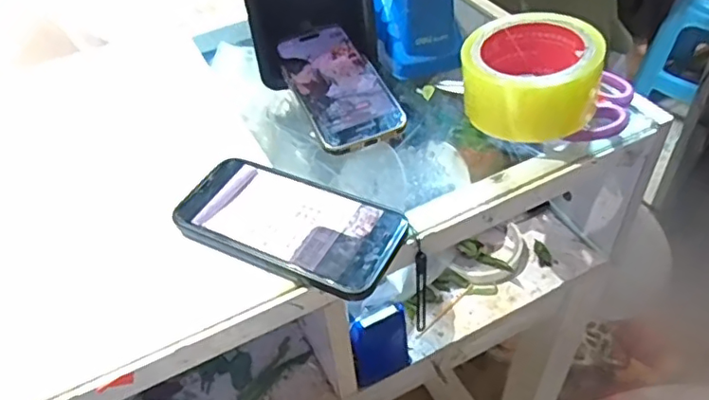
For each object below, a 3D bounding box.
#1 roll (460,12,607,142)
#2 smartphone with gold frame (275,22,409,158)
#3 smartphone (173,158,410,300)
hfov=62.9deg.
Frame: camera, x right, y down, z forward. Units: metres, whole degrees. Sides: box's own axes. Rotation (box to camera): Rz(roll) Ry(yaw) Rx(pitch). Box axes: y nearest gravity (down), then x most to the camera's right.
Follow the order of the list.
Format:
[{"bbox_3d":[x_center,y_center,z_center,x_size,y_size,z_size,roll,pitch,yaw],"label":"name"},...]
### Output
[{"bbox_3d":[0.138,-0.098,0.451,0.095,0.056,0.095,-3,45,3],"label":"roll"},{"bbox_3d":[-0.017,-0.101,0.502,0.075,0.007,0.149,-21,55,-11],"label":"smartphone with gold frame"},{"bbox_3d":[-0.047,0.015,0.405,0.157,0.011,0.077,18,49,22],"label":"smartphone"}]

